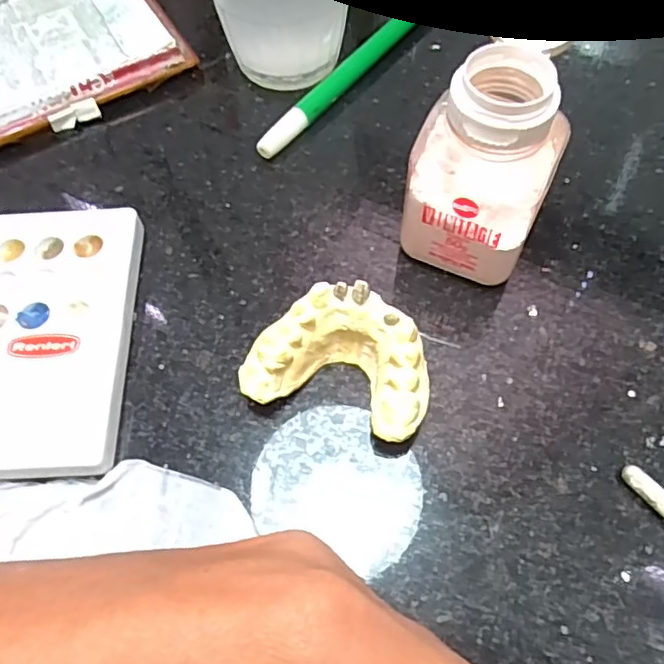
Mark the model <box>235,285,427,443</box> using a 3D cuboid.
[{"bbox_3d":[0.003,0.008,0.182,0.054,0.026,0.037,16,64,9],"label":"model"}]

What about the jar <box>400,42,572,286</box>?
[{"bbox_3d":[0.047,-0.049,0.187,0.040,0.068,0.036,23,66,12],"label":"jar"}]

